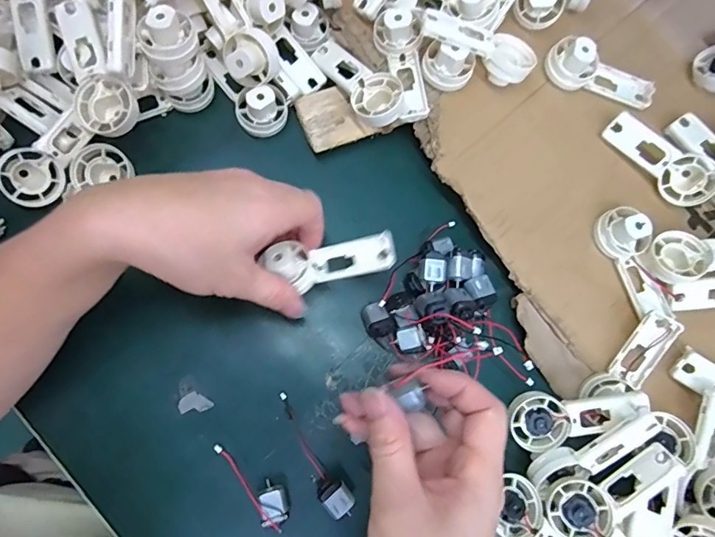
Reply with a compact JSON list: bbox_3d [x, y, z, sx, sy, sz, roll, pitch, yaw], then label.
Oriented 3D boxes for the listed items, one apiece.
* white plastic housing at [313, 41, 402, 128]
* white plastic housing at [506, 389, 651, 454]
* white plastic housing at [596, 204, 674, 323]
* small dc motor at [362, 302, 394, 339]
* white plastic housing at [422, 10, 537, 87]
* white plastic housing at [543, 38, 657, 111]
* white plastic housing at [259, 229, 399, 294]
[{"bbox_3d":[0.003,-0.150,0.361,0.039,0.017,0.089,-32,84,-11],"label":"white plastic housing"},{"bbox_3d":[0.154,0.101,0.325,0.090,0.014,0.040,-16,77,11],"label":"white plastic housing"},{"bbox_3d":[0.212,-0.006,0.350,0.032,0.023,0.085,-18,81,-10],"label":"white plastic housing"},{"bbox_3d":[0.014,0.039,0.346,0.019,0.018,0.025,-24,82,-10],"label":"small dc motor"},{"bbox_3d":[0.091,-0.170,0.358,0.093,0.021,0.034,18,77,-17],"label":"white plastic housing"},{"bbox_3d":[0.201,-0.158,0.379,0.092,0.029,0.032,15,77,-11],"label":"white plastic housing"},{"bbox_3d":[-0.017,-0.005,0.322,0.085,0.023,0.032,-9,78,-7],"label":"white plastic housing"}]

